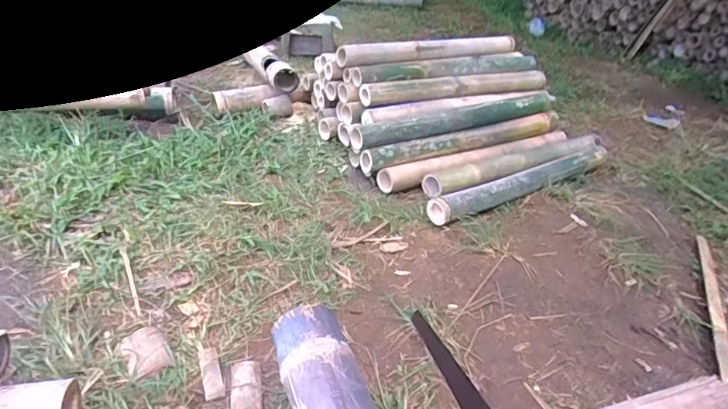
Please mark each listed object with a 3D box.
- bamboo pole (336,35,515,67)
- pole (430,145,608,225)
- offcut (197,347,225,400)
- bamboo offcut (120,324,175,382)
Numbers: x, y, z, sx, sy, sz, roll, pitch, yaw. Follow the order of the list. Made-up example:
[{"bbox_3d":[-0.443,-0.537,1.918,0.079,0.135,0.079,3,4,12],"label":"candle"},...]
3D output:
[{"bbox_3d":[0.227,-0.501,1.545,0.654,0.052,0.069,-11,40,-24],"label":"bamboo pole"},{"bbox_3d":[0.467,-0.072,1.318,0.735,0.068,0.072,-19,43,-32],"label":"pole"},{"bbox_3d":[-0.250,0.274,0.784,0.030,0.009,0.092,-9,39,-22],"label":"offcut"},{"bbox_3d":[-0.369,0.250,0.814,0.069,0.013,0.112,-19,43,-32],"label":"bamboo offcut"}]

